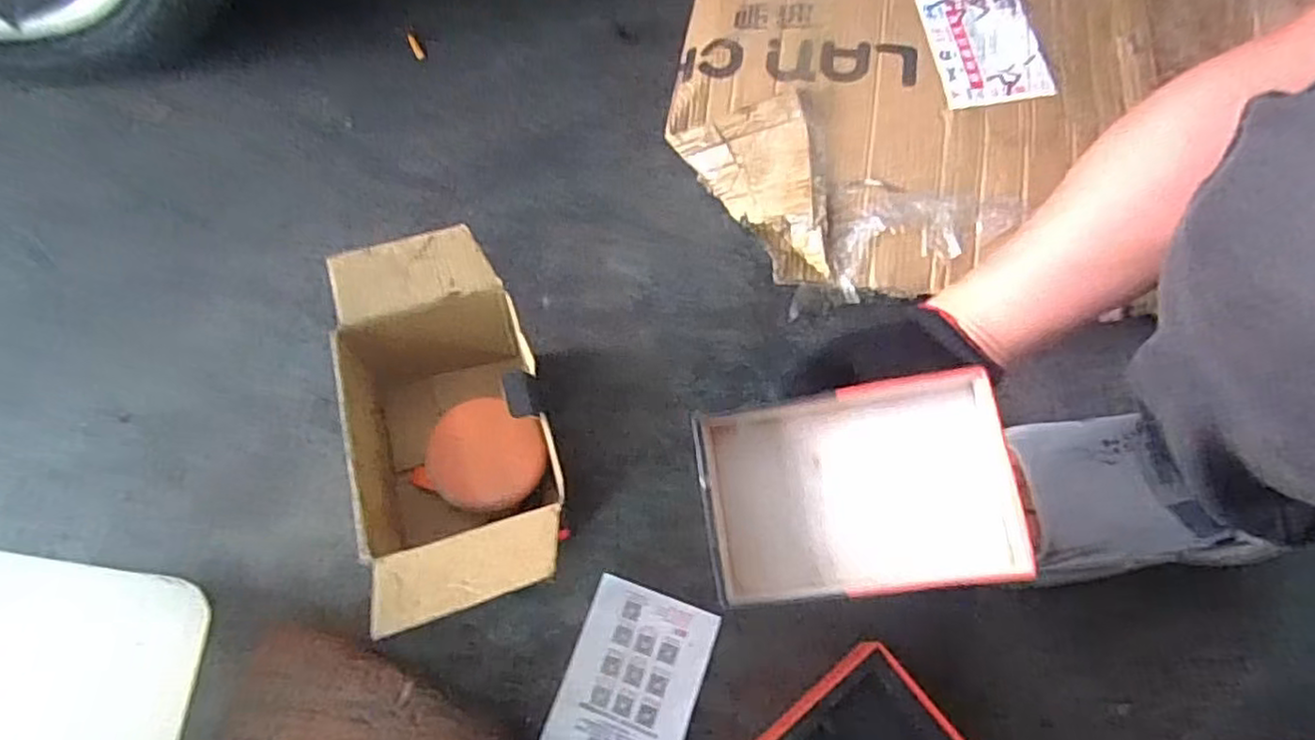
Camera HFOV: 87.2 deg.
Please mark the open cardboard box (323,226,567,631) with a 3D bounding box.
[{"bbox_3d":[-0.161,0.046,0.555,0.144,0.162,0.303,-17,67,-5],"label":"open cardboard box"}]

